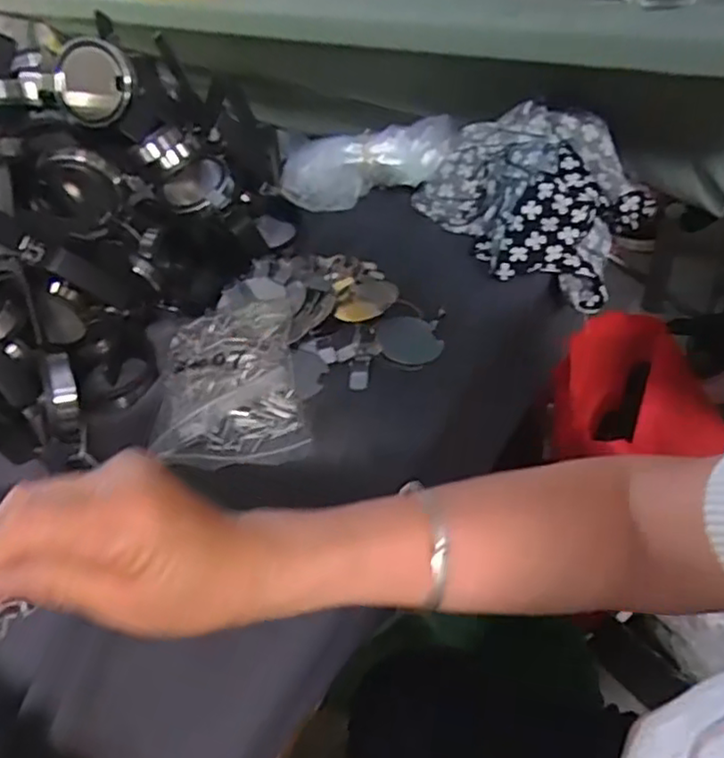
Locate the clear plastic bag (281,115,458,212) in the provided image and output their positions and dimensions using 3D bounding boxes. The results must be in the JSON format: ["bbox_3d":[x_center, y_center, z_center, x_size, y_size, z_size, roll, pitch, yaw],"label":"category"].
[{"bbox_3d":[0.006,-0.226,0.710,0.188,0.064,0.067,-8,37,20],"label":"clear plastic bag"}]

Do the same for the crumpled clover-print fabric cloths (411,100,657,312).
[{"bbox_3d":[0.165,-0.172,0.649,0.206,0.121,0.174,-5,40,1],"label":"crumpled clover-print fabric cloths"}]

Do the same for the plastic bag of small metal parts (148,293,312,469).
[{"bbox_3d":[-0.105,-0.006,0.507,0.108,0.023,0.164,-10,40,-4],"label":"plastic bag of small metal parts"}]

